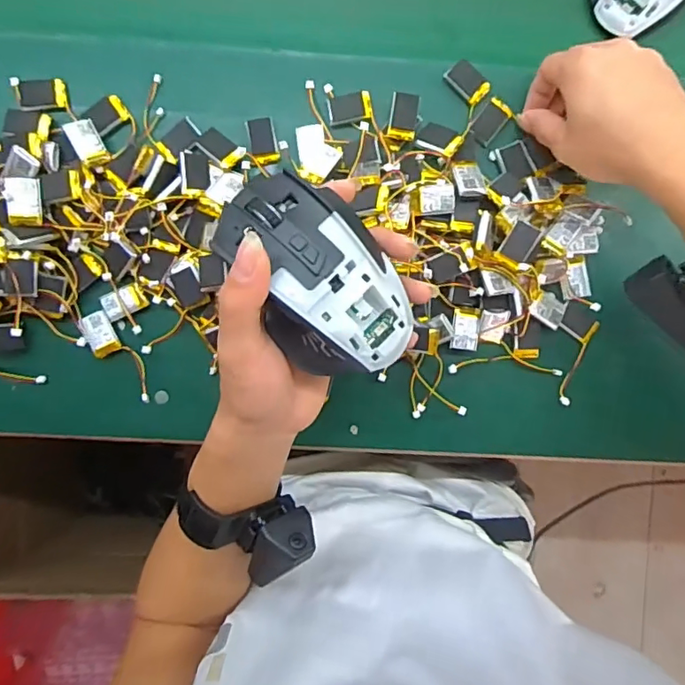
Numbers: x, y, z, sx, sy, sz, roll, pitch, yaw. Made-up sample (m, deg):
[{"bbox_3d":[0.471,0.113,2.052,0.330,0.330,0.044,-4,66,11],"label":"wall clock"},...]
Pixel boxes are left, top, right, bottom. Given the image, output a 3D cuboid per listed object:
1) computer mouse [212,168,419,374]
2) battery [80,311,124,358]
[{"bbox_3d":[-0.013,-0.034,0.275,0.066,0.034,0.114,-33,92,-2],"label":"computer mouse"},{"bbox_3d":[-0.181,-0.006,0.402,0.022,0.005,0.032,-25,92,-2],"label":"battery"}]

